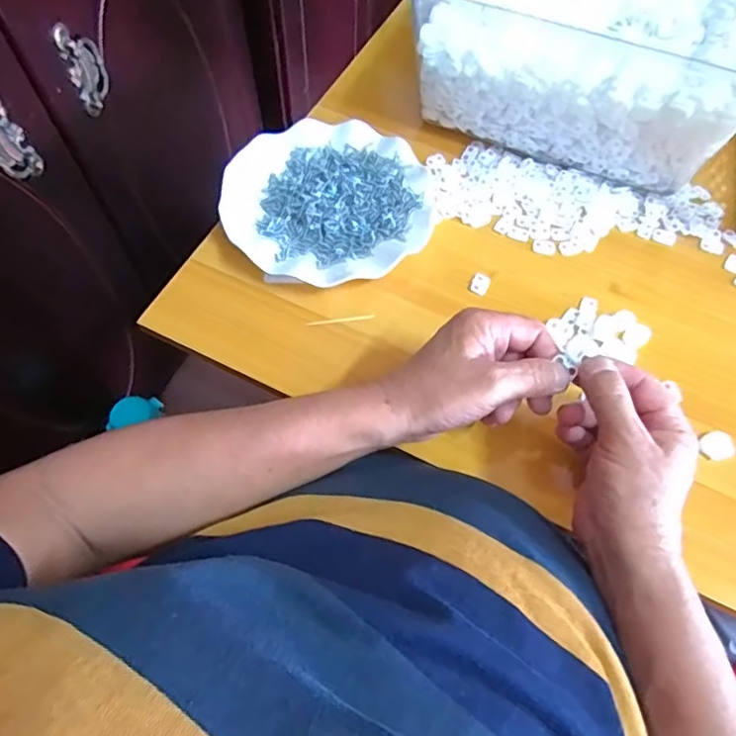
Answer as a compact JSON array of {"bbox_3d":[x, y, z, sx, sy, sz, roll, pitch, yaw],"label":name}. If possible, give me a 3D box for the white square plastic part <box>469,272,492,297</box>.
[{"bbox_3d":[0.097,-0.072,0.485,0.015,0.007,0.019,26,65,11],"label":"white square plastic part"}]

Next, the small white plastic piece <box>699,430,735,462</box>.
[{"bbox_3d":[0.258,0.057,0.416,0.019,0.010,0.021,-24,66,-14],"label":"small white plastic piece"}]

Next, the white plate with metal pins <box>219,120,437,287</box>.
[{"bbox_3d":[-0.035,-0.148,0.507,0.179,0.025,0.172,1,63,-2],"label":"white plate with metal pins"}]

